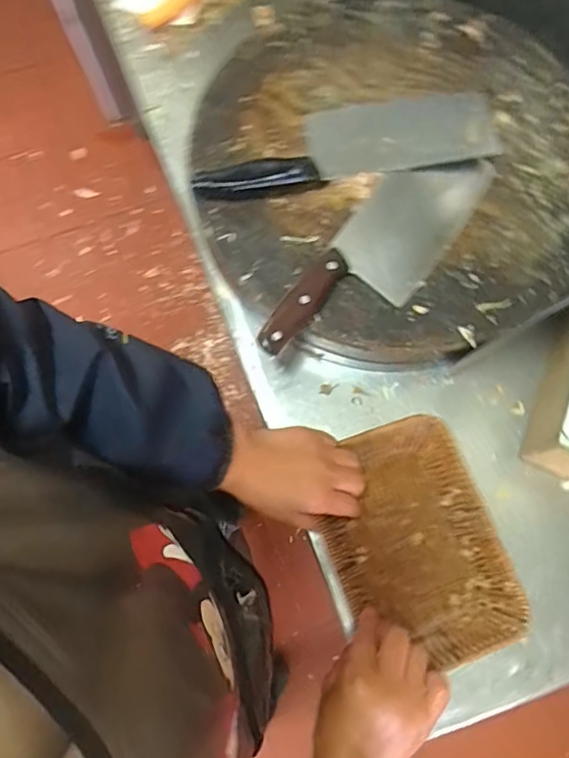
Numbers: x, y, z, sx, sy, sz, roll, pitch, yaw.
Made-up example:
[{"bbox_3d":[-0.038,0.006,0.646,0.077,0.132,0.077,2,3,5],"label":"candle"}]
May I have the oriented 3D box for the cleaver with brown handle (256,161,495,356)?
[{"bbox_3d":[0.093,-0.121,0.514,0.088,0.018,0.280,36,78,9],"label":"cleaver with brown handle"}]

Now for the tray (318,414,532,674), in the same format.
[{"bbox_3d":[0.117,0.147,0.488,0.144,0.033,0.204,-20,75,-5],"label":"tray"}]

